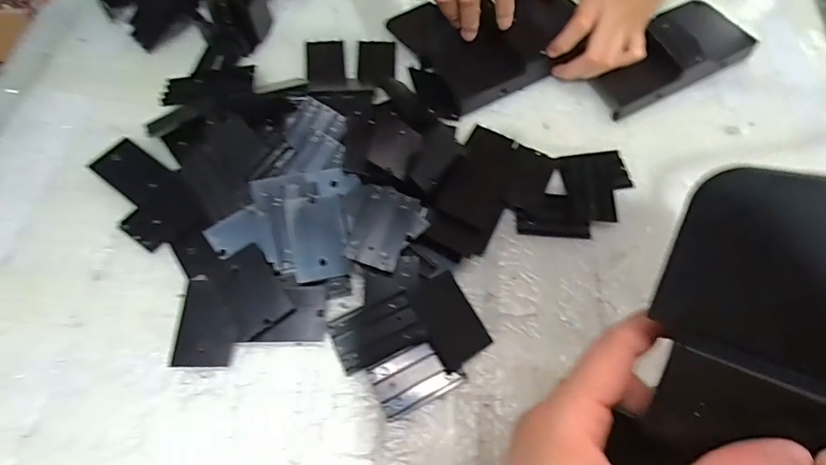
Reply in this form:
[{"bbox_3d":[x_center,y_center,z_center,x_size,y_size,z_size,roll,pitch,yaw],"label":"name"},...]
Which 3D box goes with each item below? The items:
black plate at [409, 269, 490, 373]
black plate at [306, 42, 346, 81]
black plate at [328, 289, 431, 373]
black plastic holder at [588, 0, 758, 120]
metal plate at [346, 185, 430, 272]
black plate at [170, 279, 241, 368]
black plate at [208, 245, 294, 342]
[{"bbox_3d":[0.023,0.056,0.301,0.034,0.004,0.055,-28,78,-10],"label":"black plate"},{"bbox_3d":[-0.077,-0.152,0.409,0.032,0.004,0.050,-5,64,-6],"label":"black plate"},{"bbox_3d":[-0.023,0.063,0.293,0.054,0.006,0.036,-25,74,0],"label":"black plate"},{"bbox_3d":[0.227,-0.159,0.412,0.159,0.029,0.069,-30,68,-16],"label":"black plastic holder"},{"bbox_3d":[-0.018,-0.003,0.312,0.046,0.004,0.054,20,73,4],"label":"metal plate"},{"bbox_3d":[-0.129,0.057,0.295,0.036,0.007,0.053,-1,63,-3],"label":"black plate"},{"bbox_3d":[-0.106,0.037,0.300,0.038,0.004,0.055,-32,73,-9],"label":"black plate"}]

